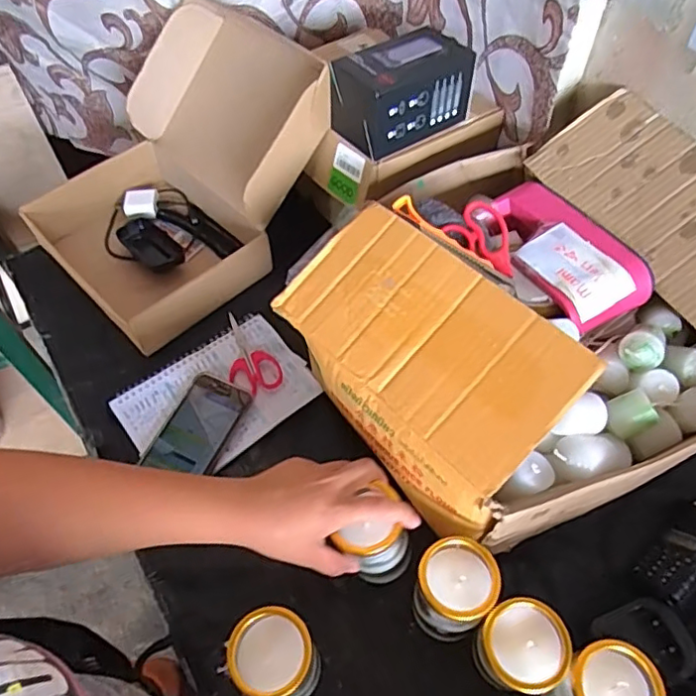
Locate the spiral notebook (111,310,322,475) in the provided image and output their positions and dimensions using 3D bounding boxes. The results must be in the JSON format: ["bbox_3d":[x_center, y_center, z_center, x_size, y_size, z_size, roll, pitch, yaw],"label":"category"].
[{"bbox_3d":[-0.151,0.056,0.683,0.208,0.015,0.144,-33,61,-20],"label":"spiral notebook"}]

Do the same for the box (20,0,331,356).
[{"bbox_3d":[-0.219,-0.234,0.772,0.307,0.218,0.374,39,65,24],"label":"box"}]

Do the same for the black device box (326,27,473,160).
[{"bbox_3d":[0.064,-0.297,0.692,0.154,0.100,0.090,-33,61,-20],"label":"black device box"}]

